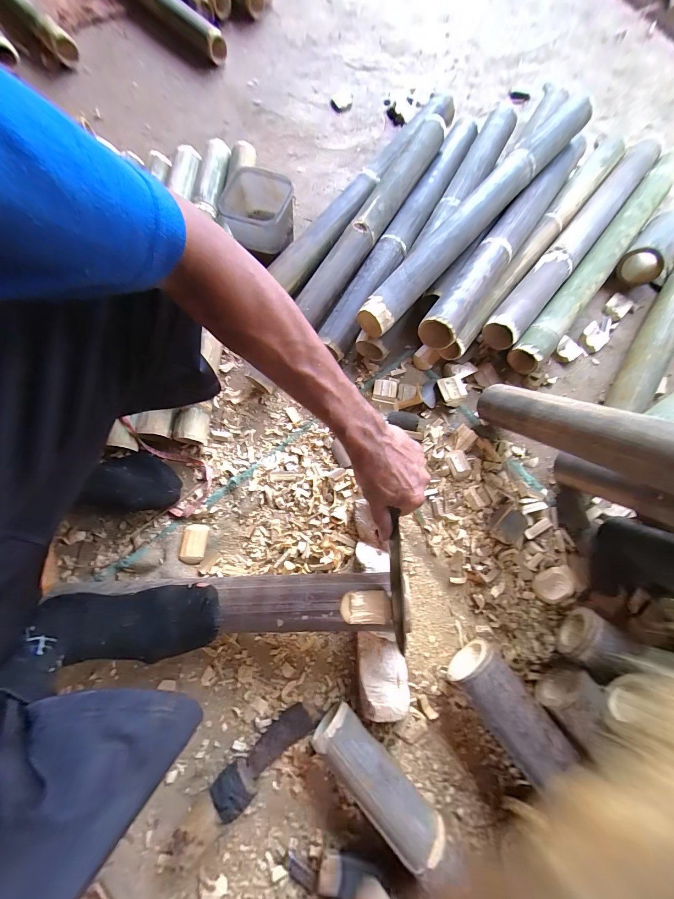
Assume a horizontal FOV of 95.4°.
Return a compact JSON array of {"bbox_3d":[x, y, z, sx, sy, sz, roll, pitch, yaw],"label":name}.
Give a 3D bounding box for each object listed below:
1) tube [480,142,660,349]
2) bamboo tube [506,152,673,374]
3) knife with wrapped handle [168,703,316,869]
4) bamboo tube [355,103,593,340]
[{"bbox_3d":[0.492,-0.437,0.638,0.072,0.072,0.643,39,79,10],"label":"tube"},{"bbox_3d":[0.533,-0.389,0.622,0.066,0.069,0.608,38,79,10],"label":"bamboo tube"},{"bbox_3d":[-0.122,0.457,0.431,0.224,0.041,0.050,-42,78,-9],"label":"knife with wrapped handle"},{"bbox_3d":[0.262,-0.444,0.569,0.059,0.061,0.631,41,81,12],"label":"bamboo tube"}]

